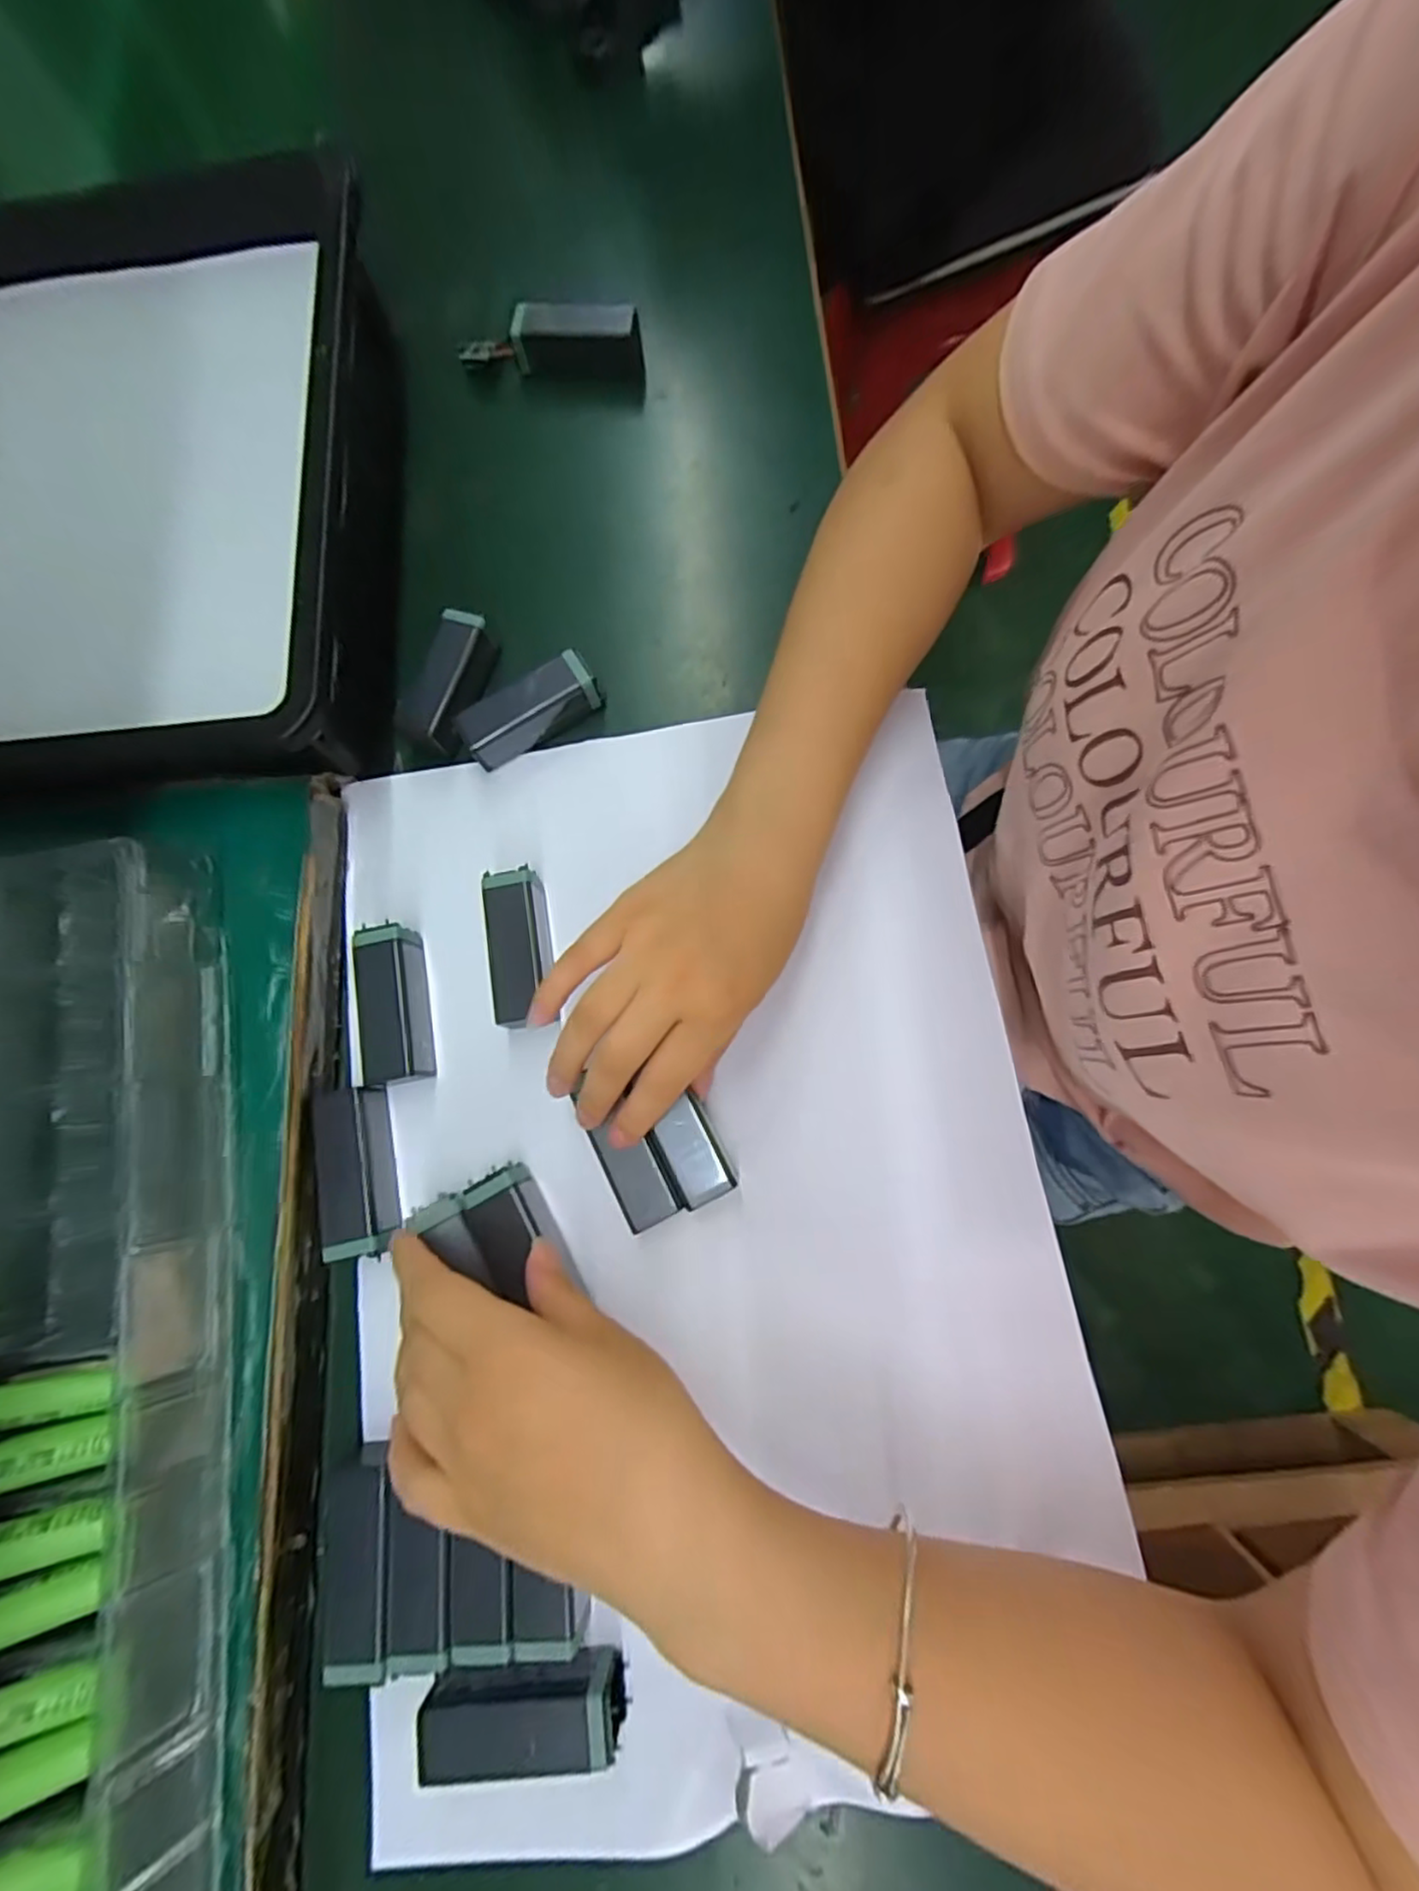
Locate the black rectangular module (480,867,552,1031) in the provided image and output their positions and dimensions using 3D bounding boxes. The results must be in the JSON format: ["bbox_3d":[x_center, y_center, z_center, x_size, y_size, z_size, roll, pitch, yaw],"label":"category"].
[{"bbox_3d":[-0.093,0.004,0.340,0.029,0.034,0.076,-8,78,-1],"label":"black rectangular module"}]

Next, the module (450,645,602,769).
[{"bbox_3d":[-0.096,-0.125,0.363,0.074,0.031,0.025,-29,79,-5],"label":"module"}]

